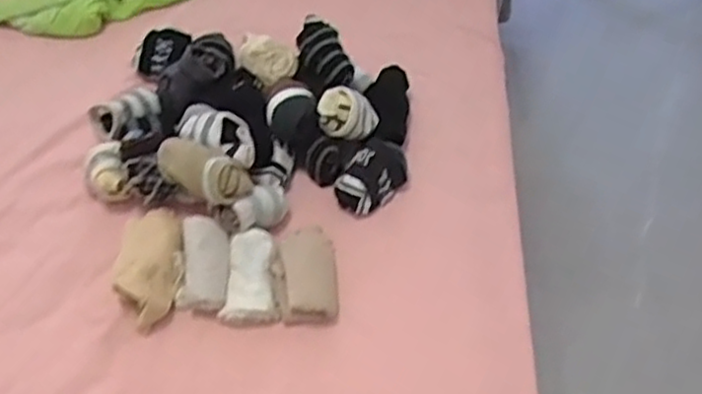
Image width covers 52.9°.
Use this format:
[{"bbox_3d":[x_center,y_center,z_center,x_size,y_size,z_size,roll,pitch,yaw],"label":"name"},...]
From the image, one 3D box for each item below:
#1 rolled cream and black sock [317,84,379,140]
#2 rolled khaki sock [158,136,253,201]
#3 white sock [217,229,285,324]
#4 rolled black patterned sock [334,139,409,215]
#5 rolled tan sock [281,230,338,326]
[{"bbox_3d":[-0.003,-0.103,0.851,0.073,0.049,0.058,-2,57,-3],"label":"rolled cream and black sock"},{"bbox_3d":[-0.166,-0.033,0.783,0.106,0.043,0.051,28,60,16],"label":"rolled khaki sock"},{"bbox_3d":[-0.108,0.088,0.781,0.062,0.031,0.106,-2,57,-3],"label":"white sock"},{"bbox_3d":[0.024,-0.026,0.849,0.093,0.057,0.062,-37,65,-22],"label":"rolled black patterned sock"},{"bbox_3d":[-0.046,0.088,0.788,0.058,0.029,0.109,-4,57,-4],"label":"rolled tan sock"}]

